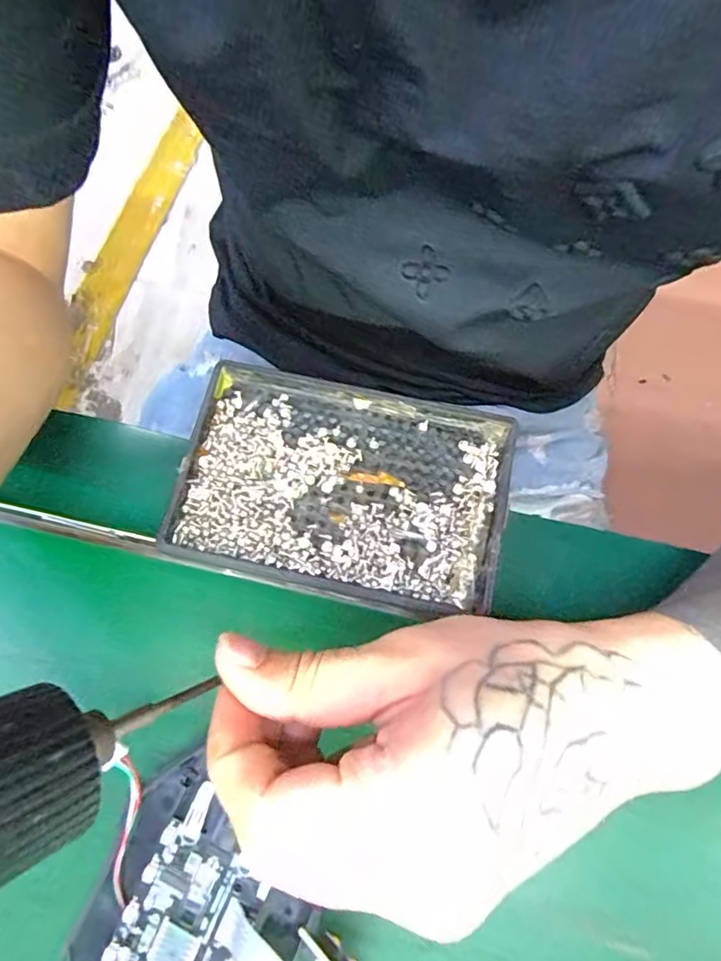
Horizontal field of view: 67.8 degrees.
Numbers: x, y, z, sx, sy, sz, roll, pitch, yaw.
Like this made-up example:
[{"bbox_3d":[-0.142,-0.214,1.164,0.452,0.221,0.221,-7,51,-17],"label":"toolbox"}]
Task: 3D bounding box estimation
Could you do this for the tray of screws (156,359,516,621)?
[{"bbox_3d":[-0.008,0.003,0.230,0.135,0.014,0.091,13,67,4],"label":"tray of screws"}]

